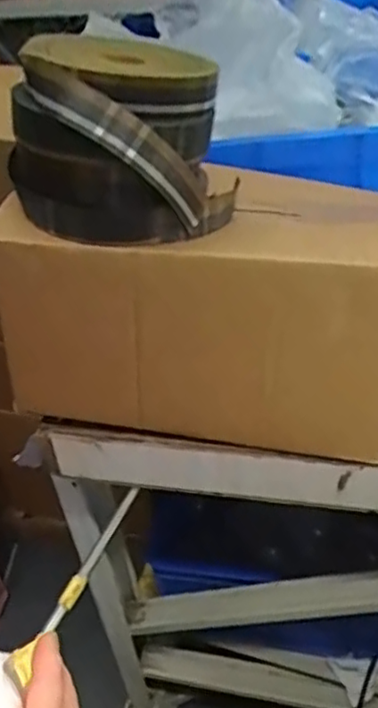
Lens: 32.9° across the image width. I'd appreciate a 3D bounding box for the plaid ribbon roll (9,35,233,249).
[{"bbox_3d":[-0.065,-0.172,0.529,0.162,0.140,0.120,11,41,19],"label":"plaid ribbon roll"}]

